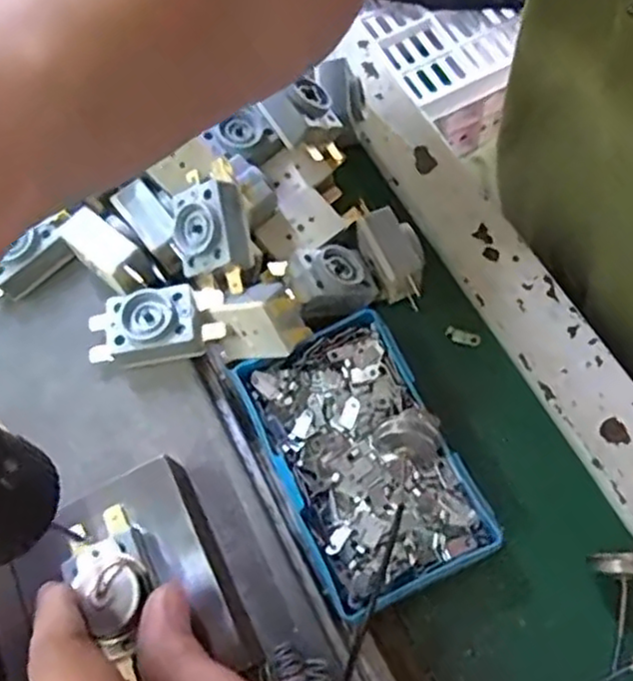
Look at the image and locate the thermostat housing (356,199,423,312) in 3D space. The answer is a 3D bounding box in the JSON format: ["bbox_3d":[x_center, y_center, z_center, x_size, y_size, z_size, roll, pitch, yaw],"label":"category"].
[{"bbox_3d":[0.036,-0.044,0.326,0.022,0.020,0.057,-21,67,-3],"label":"thermostat housing"}]

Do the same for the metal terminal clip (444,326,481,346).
[{"bbox_3d":[0.069,-0.002,0.321,0.017,0.004,0.007,19,70,13],"label":"metal terminal clip"}]

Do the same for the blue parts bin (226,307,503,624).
[{"bbox_3d":[0.018,0.046,0.283,0.068,0.031,0.113,-25,67,-5],"label":"blue parts bin"}]

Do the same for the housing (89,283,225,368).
[{"bbox_3d":[-0.068,-0.007,0.290,0.054,0.021,0.027,-14,66,0],"label":"housing"}]

